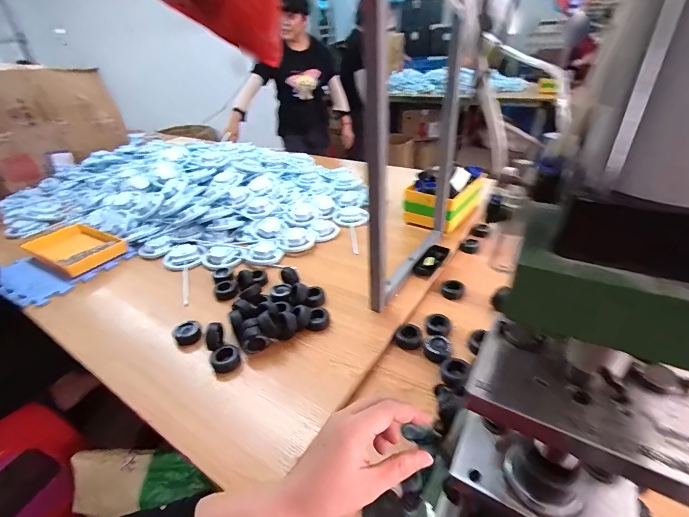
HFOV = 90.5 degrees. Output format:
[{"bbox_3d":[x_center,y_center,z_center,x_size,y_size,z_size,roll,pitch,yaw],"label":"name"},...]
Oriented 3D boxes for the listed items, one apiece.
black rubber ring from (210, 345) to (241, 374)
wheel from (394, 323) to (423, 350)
[{"bbox_3d":[-0.202,0.171,0.580,0.045,0.033,0.042,-3,33,2],"label":"black rubber ring"},{"bbox_3d":[0.117,0.142,0.619,0.047,0.022,0.043,-3,33,2],"label":"wheel"}]

